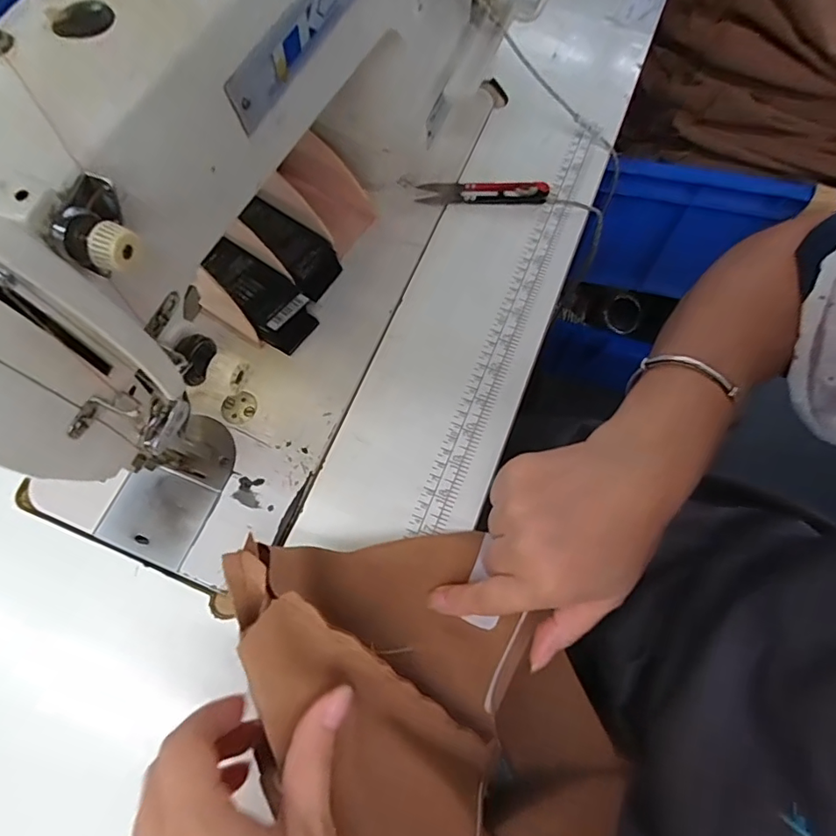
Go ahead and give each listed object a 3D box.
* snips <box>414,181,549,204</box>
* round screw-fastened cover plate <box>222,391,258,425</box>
[{"bbox_3d":[0.053,-0.188,0.442,0.106,0.012,0.023,7,69,3],"label":"snips"},{"bbox_3d":[-0.128,-0.008,0.377,0.023,0.004,0.024,0,68,1],"label":"round screw-fastened cover plate"}]

